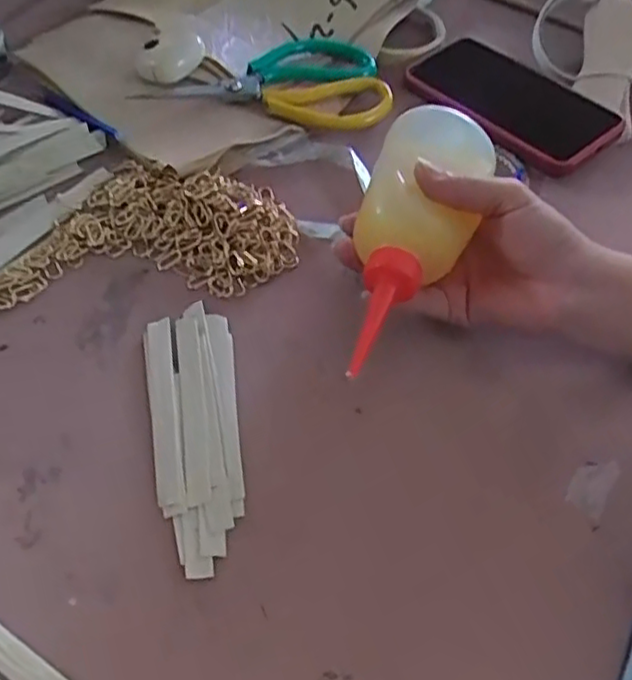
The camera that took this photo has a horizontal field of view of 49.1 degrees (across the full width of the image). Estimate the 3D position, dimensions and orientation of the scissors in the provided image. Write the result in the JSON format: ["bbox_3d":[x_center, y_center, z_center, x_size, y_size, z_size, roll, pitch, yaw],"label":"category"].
[{"bbox_3d":[-0.037,-0.192,0.528,0.186,0.021,0.099,-14,56,-14],"label":"scissors"}]

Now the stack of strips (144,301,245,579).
[{"bbox_3d":[-0.063,0.046,0.367,0.046,0.008,0.150,-6,54,-9],"label":"stack of strips"}]

